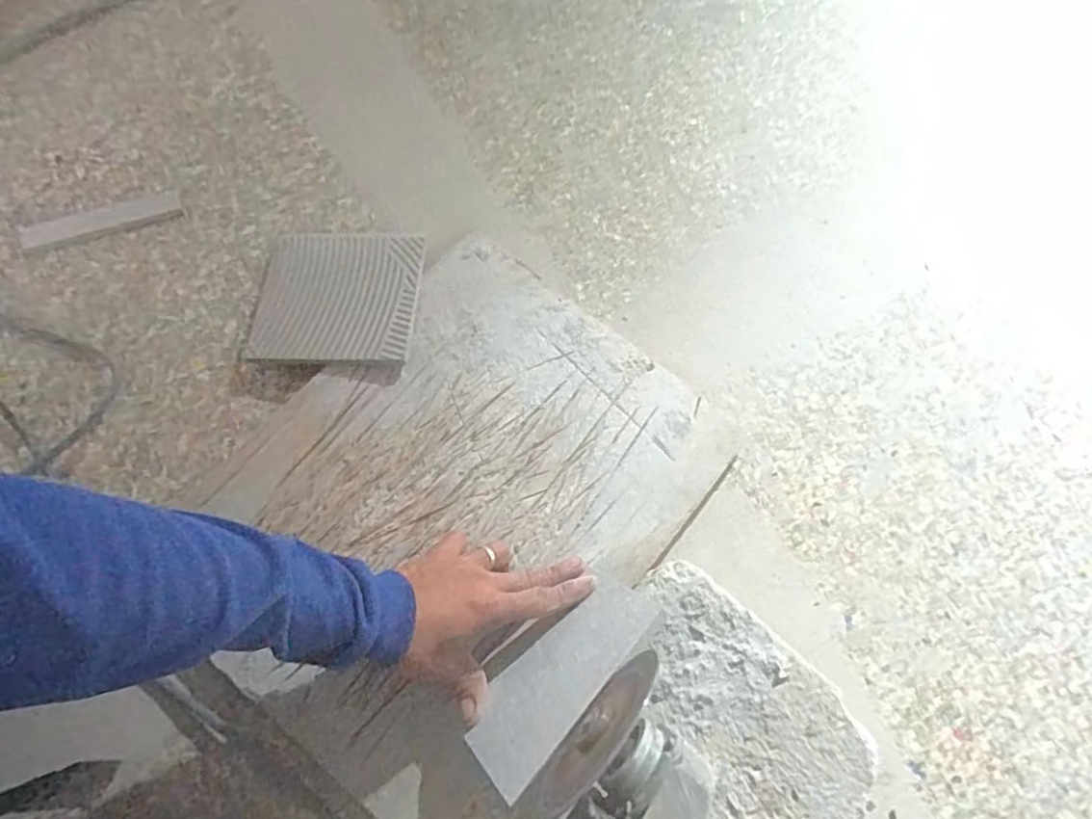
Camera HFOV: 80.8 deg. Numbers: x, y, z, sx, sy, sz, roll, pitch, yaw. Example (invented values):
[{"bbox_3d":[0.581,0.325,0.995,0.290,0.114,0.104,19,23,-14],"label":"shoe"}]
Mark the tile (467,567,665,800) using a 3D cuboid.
[{"bbox_3d":[0.009,0.178,0.436,0.147,0.086,0.004,-46,113,-14],"label":"tile"}]

